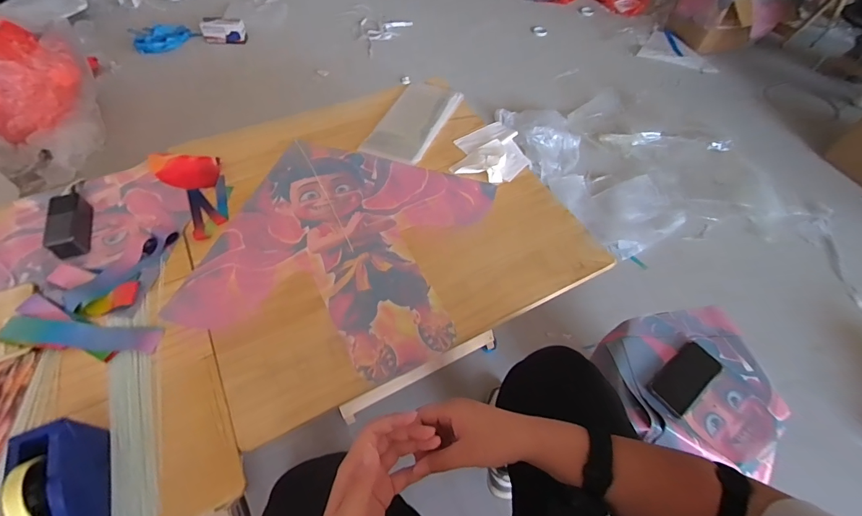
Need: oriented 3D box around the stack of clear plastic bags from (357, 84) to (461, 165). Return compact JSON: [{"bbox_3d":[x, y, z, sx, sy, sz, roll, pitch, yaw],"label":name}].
[{"bbox_3d":[-0.041,-0.387,1.098,0.175,0.043,0.335,23,59,11],"label":"stack of clear plastic bags"}]

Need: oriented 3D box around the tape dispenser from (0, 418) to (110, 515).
[{"bbox_3d":[-0.478,0.323,0.510,0.063,0.125,0.210,-20,60,-16],"label":"tape dispenser"}]

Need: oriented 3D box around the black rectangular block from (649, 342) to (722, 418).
[{"bbox_3d":[0.508,0.241,0.794,0.171,0.022,0.078,-34,65,-22],"label":"black rectangular block"}]

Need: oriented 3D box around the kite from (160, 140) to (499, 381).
[{"bbox_3d":[-0.171,-0.034,0.843,0.517,0.015,0.522,15,58,7],"label":"kite"}]

